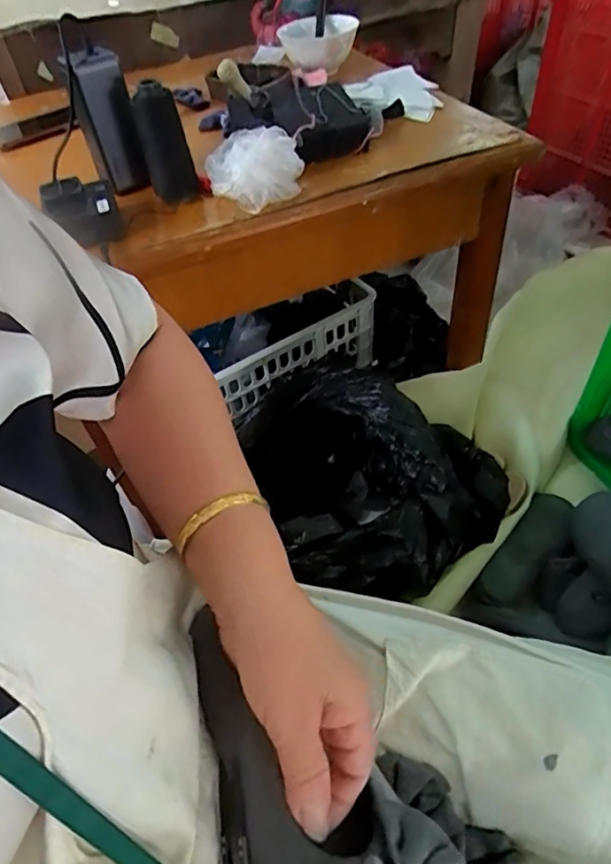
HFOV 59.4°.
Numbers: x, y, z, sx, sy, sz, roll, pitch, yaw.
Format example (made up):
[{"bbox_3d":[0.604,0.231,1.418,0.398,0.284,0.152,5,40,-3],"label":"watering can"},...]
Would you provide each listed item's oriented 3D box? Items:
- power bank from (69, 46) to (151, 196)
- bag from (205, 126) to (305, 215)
[{"bbox_3d":[-0.208,-0.327,0.570,0.052,0.124,0.041,-20,50,-11],"label":"power bank"},{"bbox_3d":[-0.053,-0.273,0.551,0.094,0.052,0.074,-8,48,-1],"label":"bag"}]

